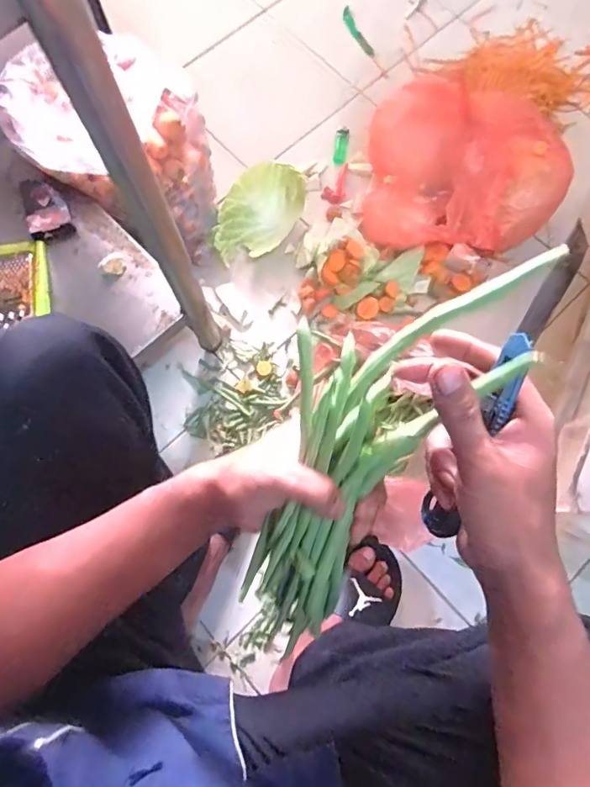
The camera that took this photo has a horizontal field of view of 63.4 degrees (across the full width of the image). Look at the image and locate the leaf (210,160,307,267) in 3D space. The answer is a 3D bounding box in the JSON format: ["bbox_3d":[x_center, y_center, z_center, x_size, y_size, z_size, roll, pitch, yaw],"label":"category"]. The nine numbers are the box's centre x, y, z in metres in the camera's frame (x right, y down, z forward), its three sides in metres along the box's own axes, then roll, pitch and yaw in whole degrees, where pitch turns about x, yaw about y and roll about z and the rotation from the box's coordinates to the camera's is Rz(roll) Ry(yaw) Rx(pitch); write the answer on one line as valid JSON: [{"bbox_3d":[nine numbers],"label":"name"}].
[{"bbox_3d":[-0.071,-0.314,0.859,0.118,0.091,0.180,30,77,8],"label":"leaf"}]

